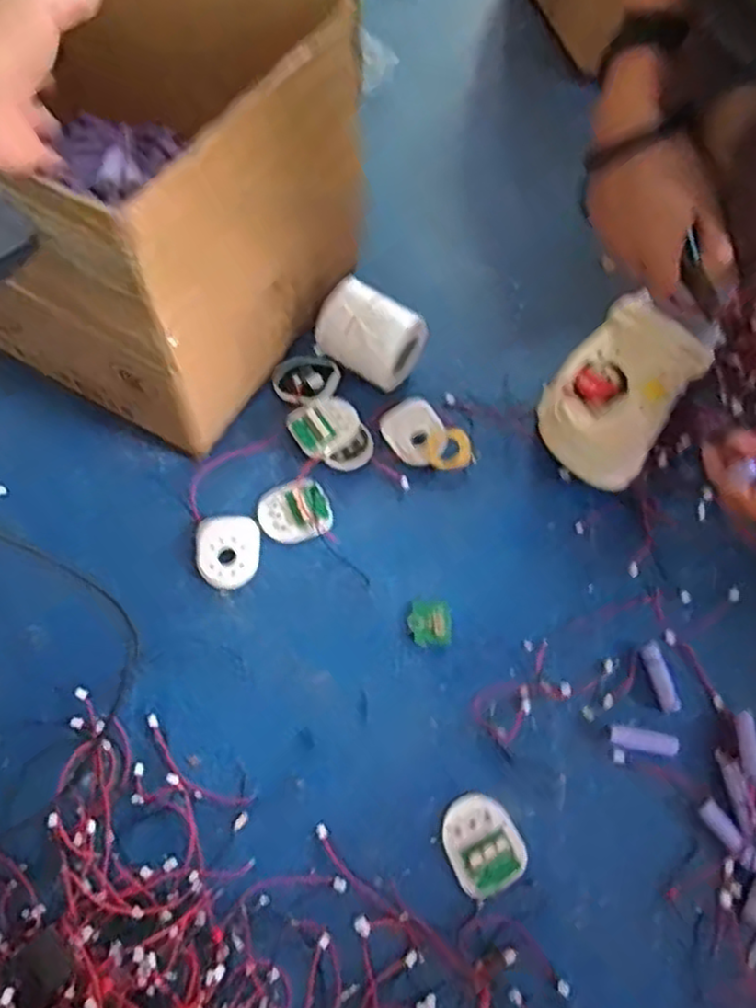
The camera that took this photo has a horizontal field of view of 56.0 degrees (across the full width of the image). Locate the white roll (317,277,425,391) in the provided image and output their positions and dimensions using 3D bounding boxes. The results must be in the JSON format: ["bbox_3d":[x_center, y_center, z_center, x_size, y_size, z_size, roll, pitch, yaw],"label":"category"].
[{"bbox_3d":[-0.007,-0.150,0.637,0.091,0.065,0.055,25,66,9],"label":"white roll"}]

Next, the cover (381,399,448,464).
[{"bbox_3d":[0.032,-0.066,0.636,0.049,0.015,0.061,-29,69,-15],"label":"cover"}]

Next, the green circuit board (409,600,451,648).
[{"bbox_3d":[0.041,0.094,0.564,0.033,0.015,0.038,5,65,0],"label":"green circuit board"}]

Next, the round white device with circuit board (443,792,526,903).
[{"bbox_3d":[0.073,0.236,0.494,0.050,0.009,0.062,-21,67,-12],"label":"round white device with circuit board"}]

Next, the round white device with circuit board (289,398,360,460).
[{"bbox_3d":[-0.045,-0.068,0.624,0.060,0.017,0.053,-27,69,-14],"label":"round white device with circuit board"}]

